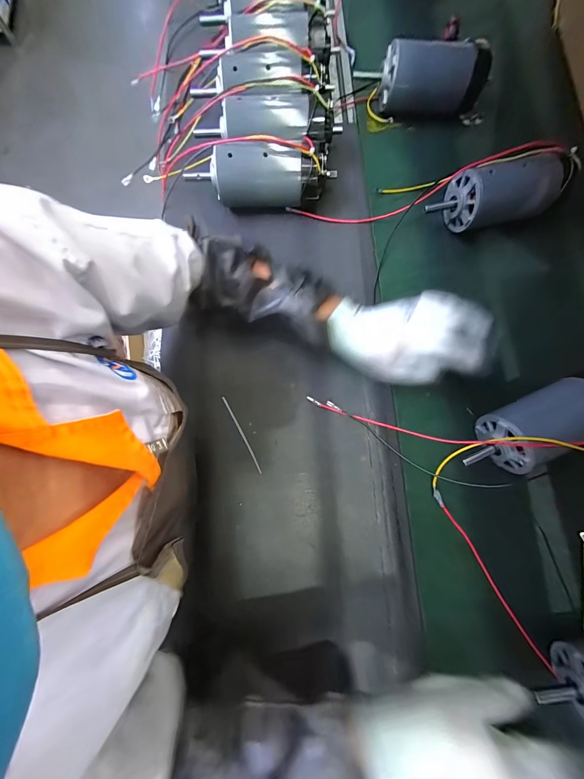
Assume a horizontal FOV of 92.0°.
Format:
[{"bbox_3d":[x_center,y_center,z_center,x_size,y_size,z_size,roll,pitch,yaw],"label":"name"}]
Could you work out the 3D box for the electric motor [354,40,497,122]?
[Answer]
[{"bbox_3d":[0.219,-0.512,0.469,0.196,0.076,0.072,2,79,1],"label":"electric motor"}]

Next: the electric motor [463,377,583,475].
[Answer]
[{"bbox_3d":[0.318,0.046,0.365,0.189,0.087,0.078,-21,80,-4],"label":"electric motor"}]

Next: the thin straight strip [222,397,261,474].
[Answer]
[{"bbox_3d":[-0.072,0.064,0.407,0.005,0.004,0.120,-29,81,-5],"label":"thin straight strip"}]

